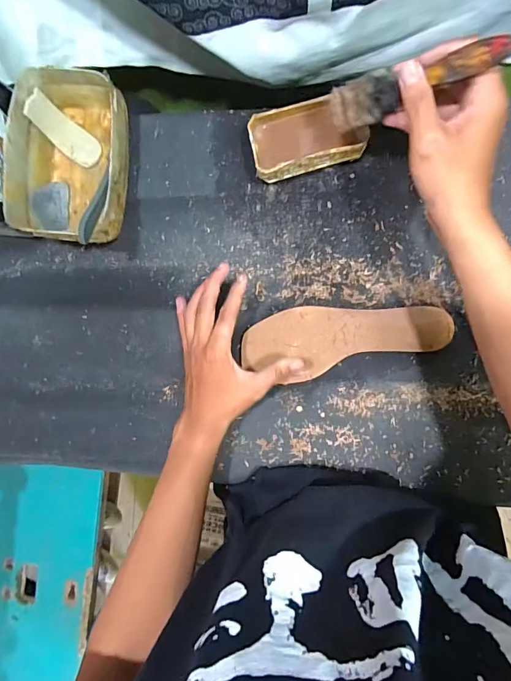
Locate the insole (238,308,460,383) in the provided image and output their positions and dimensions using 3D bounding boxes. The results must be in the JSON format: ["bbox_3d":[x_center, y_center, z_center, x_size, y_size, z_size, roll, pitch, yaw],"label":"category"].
[{"bbox_3d":[0.104,0.000,0.463,0.238,0.007,0.083,-6,91,8],"label":"insole"}]

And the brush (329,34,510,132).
[{"bbox_3d":[0.129,-0.212,0.325,0.156,0.028,0.030,11,94,49],"label":"brush"}]

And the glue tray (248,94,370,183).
[{"bbox_3d":[0.059,-0.229,0.448,0.128,0.046,0.074,-11,91,8],"label":"glue tray"}]

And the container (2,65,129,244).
[{"bbox_3d":[-0.213,-0.208,0.461,0.126,0.075,0.184,5,93,7],"label":"container"}]

